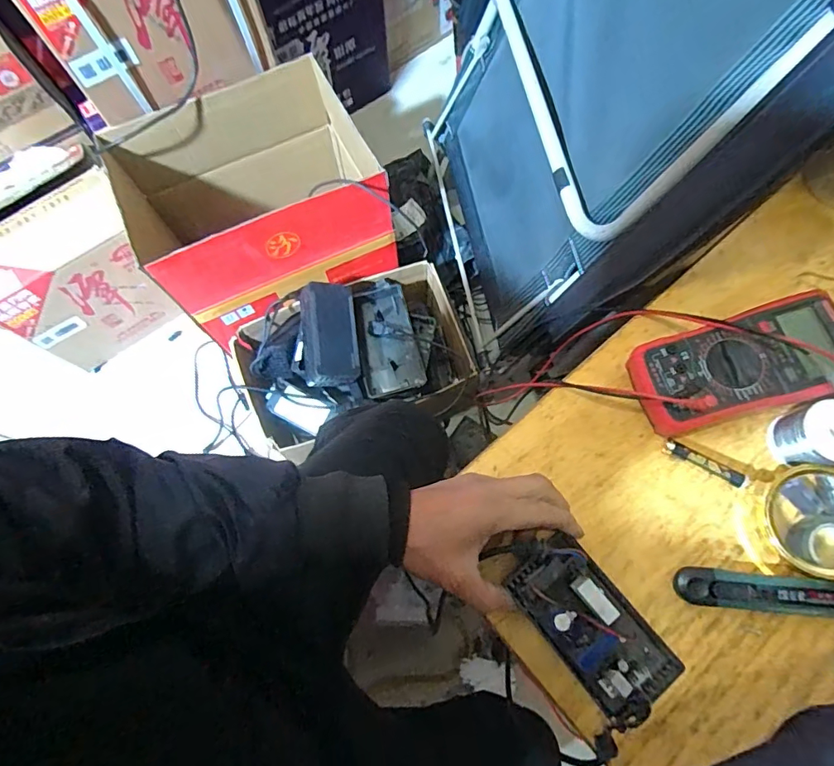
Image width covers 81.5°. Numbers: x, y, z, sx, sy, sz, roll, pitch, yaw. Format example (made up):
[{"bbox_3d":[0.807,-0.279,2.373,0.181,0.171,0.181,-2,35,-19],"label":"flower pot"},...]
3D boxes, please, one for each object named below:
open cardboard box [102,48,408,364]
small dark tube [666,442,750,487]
[{"bbox_3d":[-0.272,-0.304,0.833,0.424,0.229,0.287,-24,72,-6],"label":"open cardboard box"},{"bbox_3d":[0.255,0.073,0.427,0.067,0.013,0.010,28,74,10],"label":"small dark tube"}]

